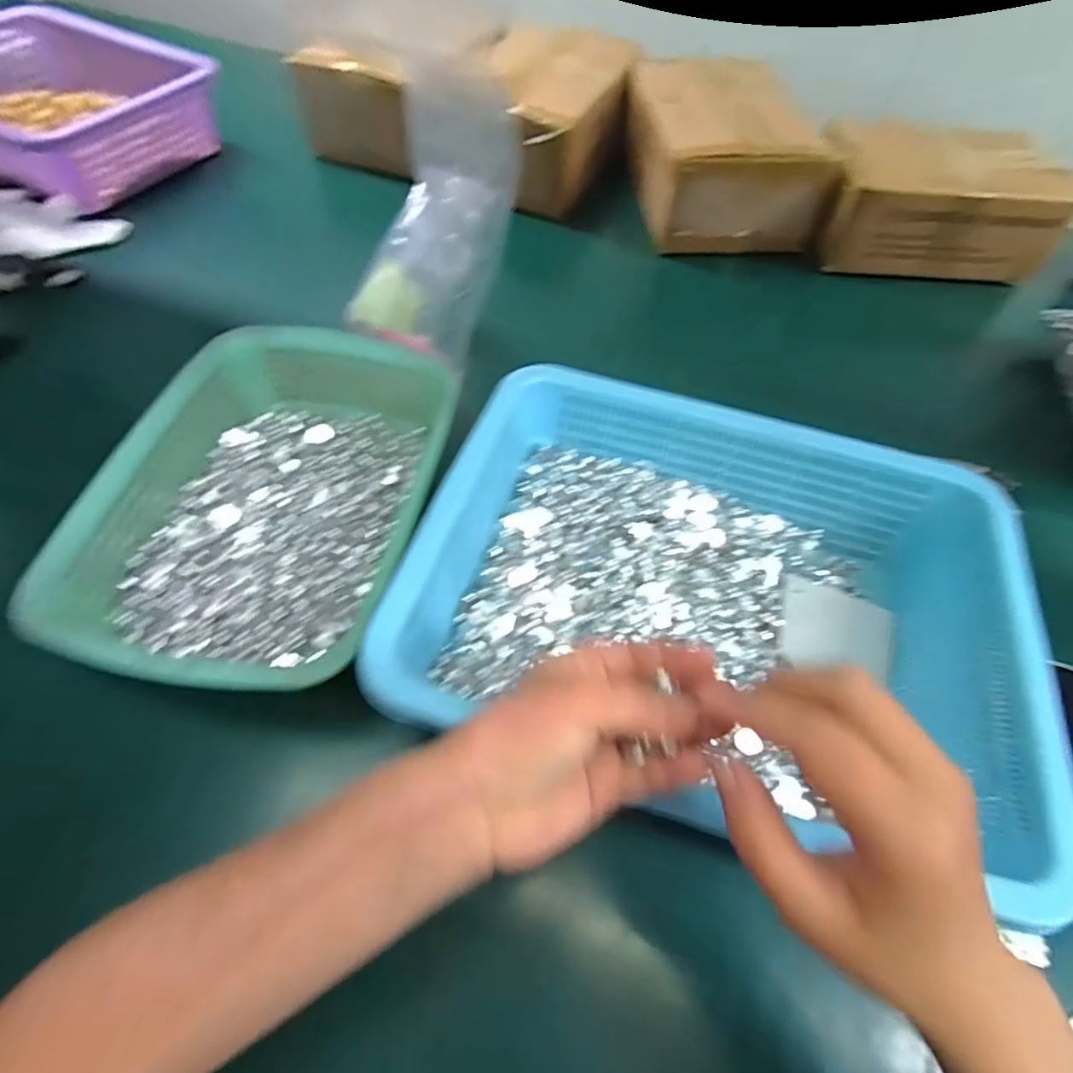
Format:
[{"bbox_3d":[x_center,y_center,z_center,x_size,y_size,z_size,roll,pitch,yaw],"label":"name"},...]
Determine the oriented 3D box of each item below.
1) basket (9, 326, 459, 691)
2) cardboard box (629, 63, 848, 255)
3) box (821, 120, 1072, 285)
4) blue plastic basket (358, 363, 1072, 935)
[{"bbox_3d":[-0.211,-0.035,0.427,0.189,0.064,0.311,10,57,3],"label":"basket"},{"bbox_3d":[0.241,-0.502,0.739,0.196,0.116,0.246,-5,57,-7],"label":"cardboard box"},{"bbox_3d":[0.499,-0.423,0.705,0.279,0.113,0.161,6,57,0],"label":"box"},{"bbox_3d":[0.114,0.040,0.377,0.367,0.094,0.270,17,58,7],"label":"blue plastic basket"}]

